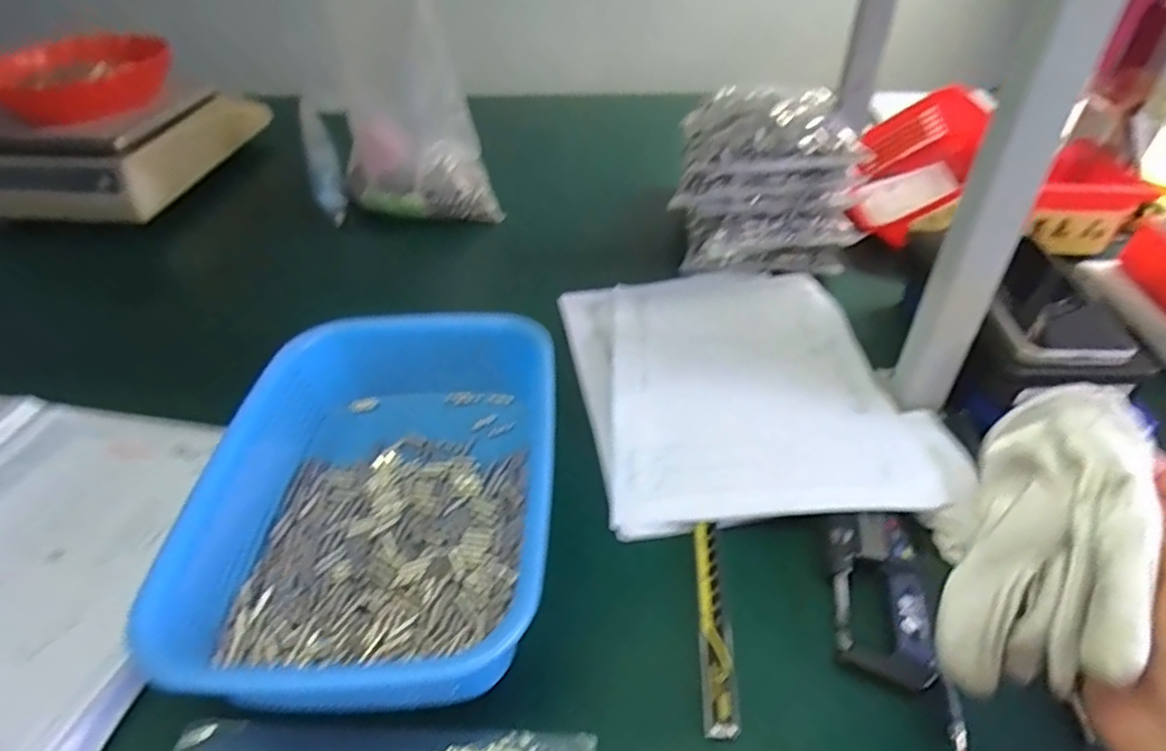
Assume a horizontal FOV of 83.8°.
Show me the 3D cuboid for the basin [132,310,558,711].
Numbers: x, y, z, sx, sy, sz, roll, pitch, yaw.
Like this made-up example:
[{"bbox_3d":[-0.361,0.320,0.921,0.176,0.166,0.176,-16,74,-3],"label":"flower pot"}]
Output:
[{"bbox_3d":[-0.126,0.077,0.428,0.206,0.081,0.288,-2,40,0],"label":"basin"}]

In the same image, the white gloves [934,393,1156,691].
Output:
[{"bbox_3d":[0.191,0.069,0.278,0.058,0.083,0.115,20,44,25],"label":"white gloves"}]

